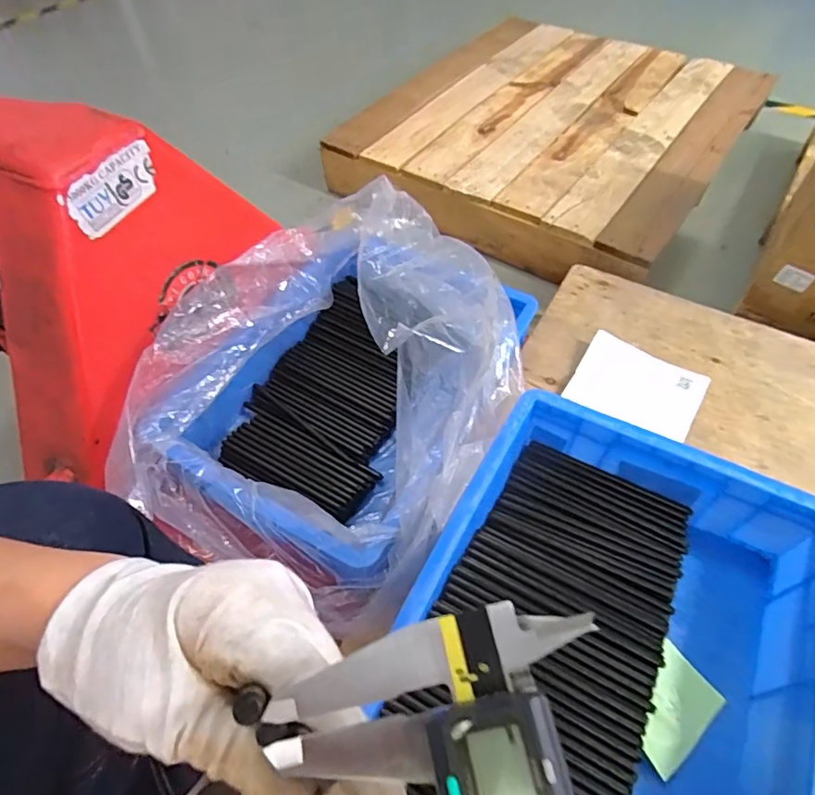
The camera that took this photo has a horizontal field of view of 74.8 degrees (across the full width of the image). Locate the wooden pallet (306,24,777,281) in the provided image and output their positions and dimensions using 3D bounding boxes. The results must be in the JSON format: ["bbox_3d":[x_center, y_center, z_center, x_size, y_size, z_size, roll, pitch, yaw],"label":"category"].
[{"bbox_3d":[0.327,-0.592,1.216,0.727,0.140,0.848,30,59,21],"label":"wooden pallet"}]

